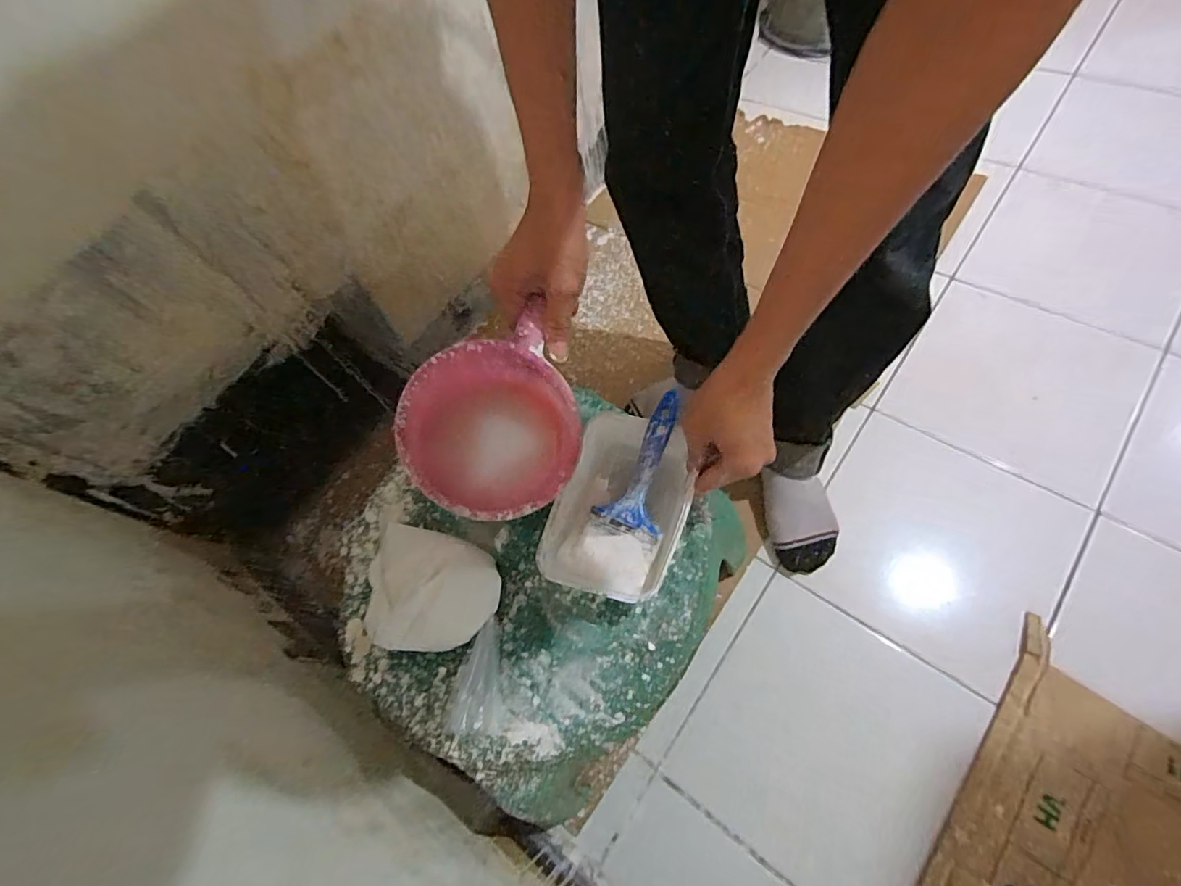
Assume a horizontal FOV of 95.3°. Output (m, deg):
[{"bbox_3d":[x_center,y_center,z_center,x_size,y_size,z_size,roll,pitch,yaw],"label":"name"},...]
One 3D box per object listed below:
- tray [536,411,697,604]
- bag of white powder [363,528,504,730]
[{"bbox_3d":[0.029,0.057,0.523,0.119,0.067,0.176,16,72,6],"label":"tray"},{"bbox_3d":[-0.146,0.166,0.503,0.117,0.048,0.185,-3,71,0],"label":"bag of white powder"}]

